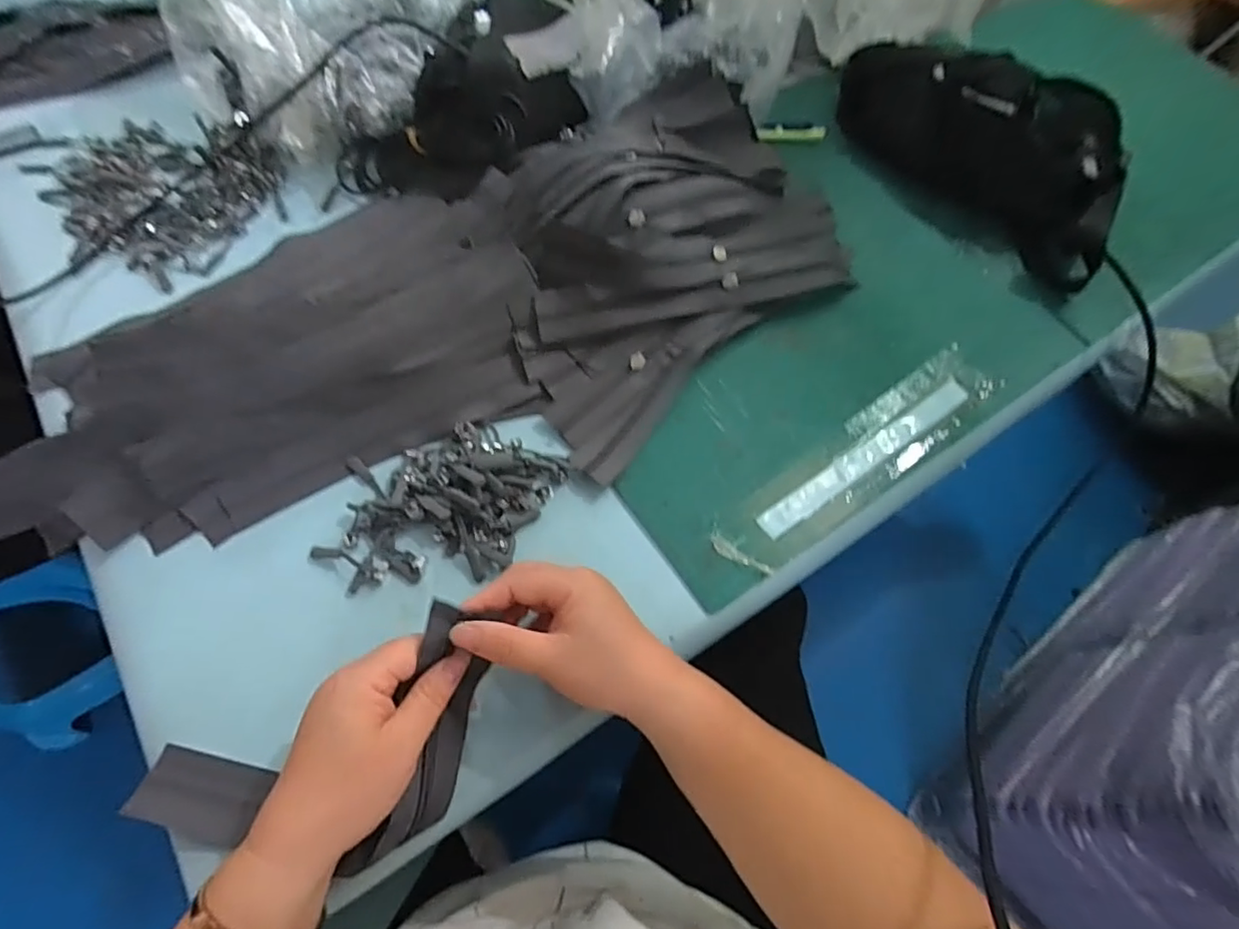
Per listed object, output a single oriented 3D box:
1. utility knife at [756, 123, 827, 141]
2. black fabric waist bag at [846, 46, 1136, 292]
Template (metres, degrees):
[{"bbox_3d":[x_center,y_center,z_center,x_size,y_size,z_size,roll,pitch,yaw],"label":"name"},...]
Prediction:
[{"bbox_3d":[0.176,-0.340,0.619,0.073,0.012,0.020,-3,65,-5],"label":"utility knife"},{"bbox_3d":[0.356,-0.310,0.582,0.121,0.087,0.312,-33,71,-18],"label":"black fabric waist bag"}]

